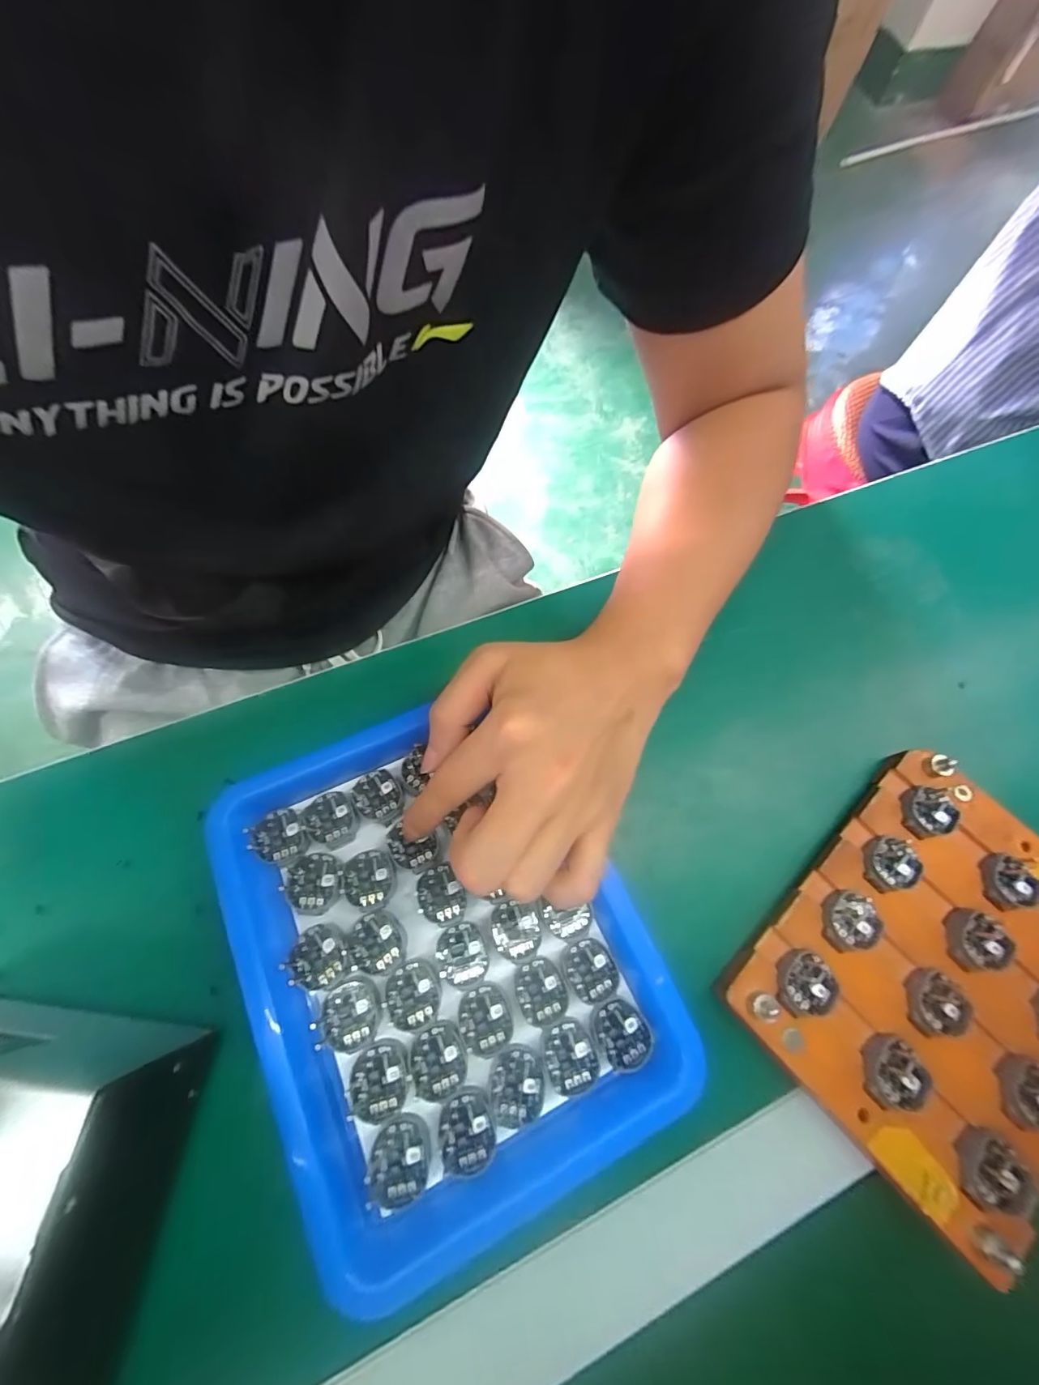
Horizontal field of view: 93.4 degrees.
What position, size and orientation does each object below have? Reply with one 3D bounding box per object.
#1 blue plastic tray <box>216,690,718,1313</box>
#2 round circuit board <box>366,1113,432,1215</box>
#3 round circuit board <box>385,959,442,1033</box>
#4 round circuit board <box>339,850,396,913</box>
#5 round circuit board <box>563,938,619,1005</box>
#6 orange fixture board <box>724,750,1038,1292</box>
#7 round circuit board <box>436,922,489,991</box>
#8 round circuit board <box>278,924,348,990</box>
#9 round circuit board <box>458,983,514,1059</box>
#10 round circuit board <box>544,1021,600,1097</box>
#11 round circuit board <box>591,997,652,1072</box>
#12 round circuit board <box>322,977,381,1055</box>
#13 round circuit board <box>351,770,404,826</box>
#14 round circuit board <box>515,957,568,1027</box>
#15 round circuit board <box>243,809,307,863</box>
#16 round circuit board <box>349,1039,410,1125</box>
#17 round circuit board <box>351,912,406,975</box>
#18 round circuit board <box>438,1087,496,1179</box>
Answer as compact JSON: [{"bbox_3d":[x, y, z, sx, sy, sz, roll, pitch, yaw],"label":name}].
[{"bbox_3d":[-0.039,0.118,0.236,0.169,0.031,0.219,-25,75,-13],"label":"blue plastic tray"},{"bbox_3d":[-0.051,0.199,0.206,0.026,0.004,0.032,2,71,-5],"label":"round circuit board"},{"bbox_3d":[-0.049,0.141,0.227,0.025,0.004,0.028,-8,72,-8],"label":"round circuit board"},{"bbox_3d":[-0.076,0.094,0.244,0.025,0.004,0.028,-17,74,-11],"label":"round circuit board"},{"bbox_3d":[0.034,0.134,0.235,0.023,0.005,0.028,-24,75,-13],"label":"round circuit board"},{"bbox_3d":[0.213,0.136,0.241,0.184,0.017,0.143,-41,80,-17],"label":"orange fixture board"},{"bbox_3d":[-0.027,0.126,0.235,0.024,0.004,0.028,-7,72,-8],"label":"round circuit board"},{"bbox_3d":[-0.096,0.124,0.230,0.028,0.004,0.025,9,71,-2],"label":"round circuit board"},{"bbox_3d":[-0.016,0.152,0.226,0.023,0.004,0.028,-8,72,-8],"label":"round circuit board"},{"bbox_3d":[0.023,0.167,0.222,0.023,0.004,0.028,-15,73,-10],"label":"round circuit board"},{"bbox_3d":[0.047,0.159,0.227,0.023,0.007,0.029,-19,74,-11],"label":"round circuit board"},{"bbox_3d":[-0.077,0.147,0.222,0.025,0.004,0.028,-8,72,-8],"label":"round circuit board"},{"bbox_3d":[-0.075,0.056,0.259,0.024,0.004,0.029,-33,77,-15],"label":"round circuit board"},{"bbox_3d":[0.011,0.141,0.230,0.022,0.004,0.027,-16,74,-11],"label":"round circuit board"},{"bbox_3d":[-0.124,0.073,0.249,0.026,0.004,0.025,1,66,-2],"label":"round circuit board"},{"bbox_3d":[-0.062,0.171,0.215,0.025,0.004,0.029,-9,72,-8],"label":"round circuit board"},{"bbox_3d":[-0.068,0.120,0.234,0.024,0.004,0.026,2,71,-5],"label":"round circuit board"},{"bbox_3d":[-0.023,0.189,0.210,0.024,0.004,0.029,-8,72,-8],"label":"round circuit board"}]

